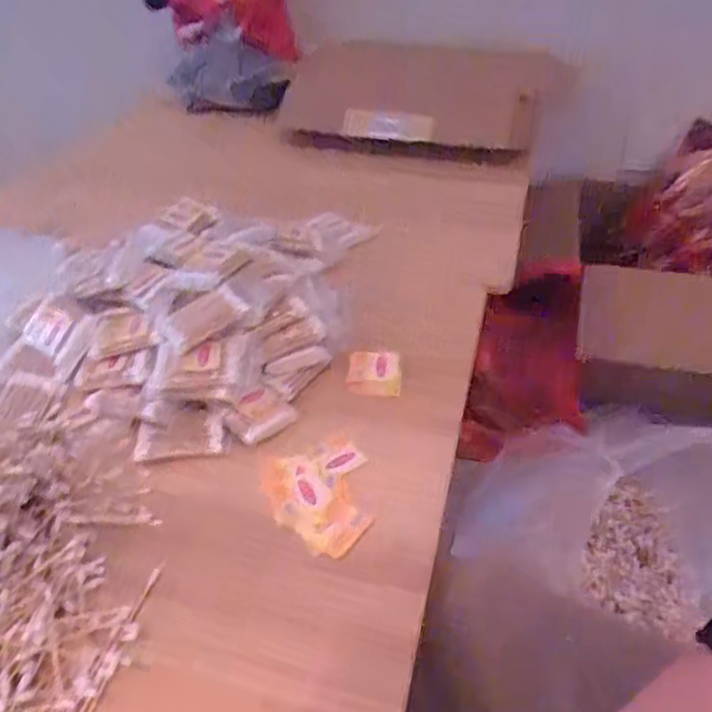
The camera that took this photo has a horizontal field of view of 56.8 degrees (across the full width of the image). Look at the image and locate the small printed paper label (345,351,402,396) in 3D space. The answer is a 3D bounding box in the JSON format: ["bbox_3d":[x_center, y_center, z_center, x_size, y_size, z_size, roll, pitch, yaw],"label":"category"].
[{"bbox_3d":[0.017,0.016,0.633,0.051,0.012,0.046,-1,65,12],"label":"small printed paper label"}]

